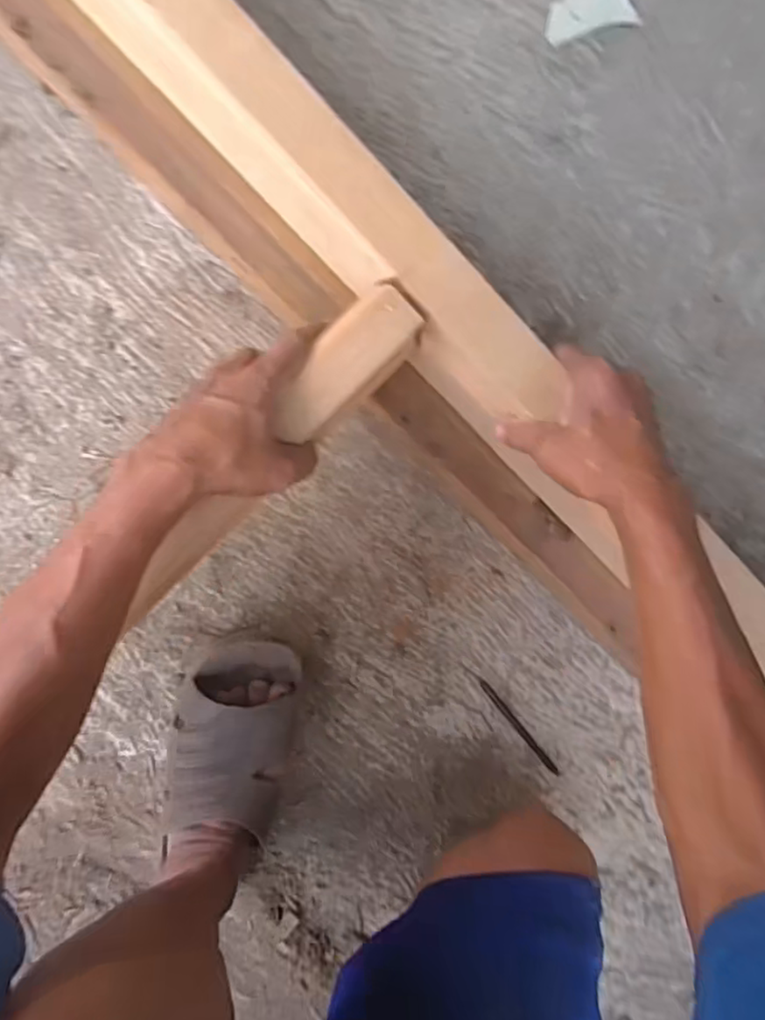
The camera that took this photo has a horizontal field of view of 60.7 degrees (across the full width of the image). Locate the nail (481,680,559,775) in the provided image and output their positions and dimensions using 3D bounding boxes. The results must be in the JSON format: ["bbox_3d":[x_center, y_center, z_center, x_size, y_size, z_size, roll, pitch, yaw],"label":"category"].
[{"bbox_3d":[0.144,0.230,0.687,0.009,0.007,0.137,-39,99,-4],"label":"nail"}]

